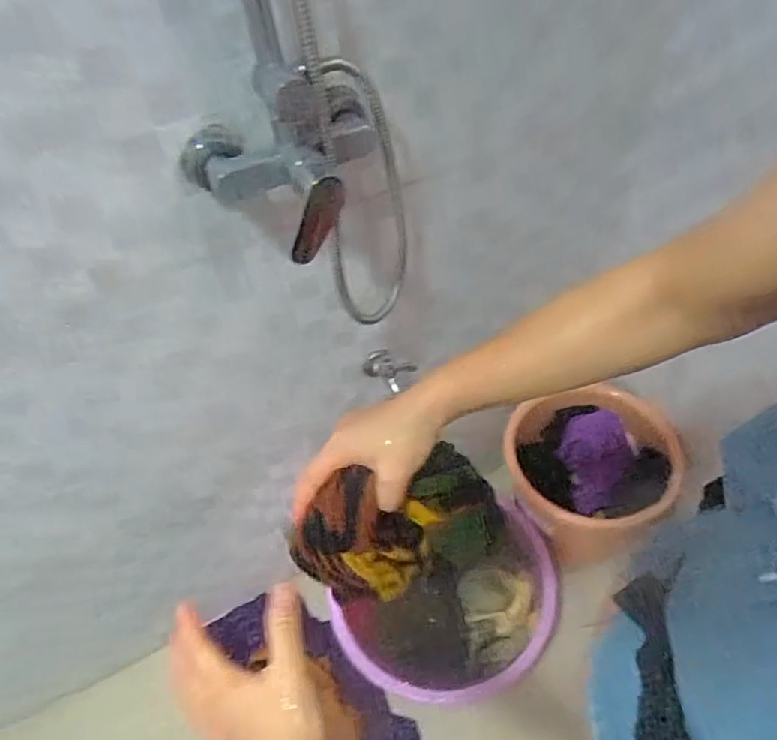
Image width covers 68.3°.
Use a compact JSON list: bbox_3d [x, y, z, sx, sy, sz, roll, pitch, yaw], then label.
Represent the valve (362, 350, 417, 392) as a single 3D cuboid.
[{"bbox_3d":[0.002,0.003,0.943,0.057,0.072,0.078,-32,52,-21],"label":"valve"}]

